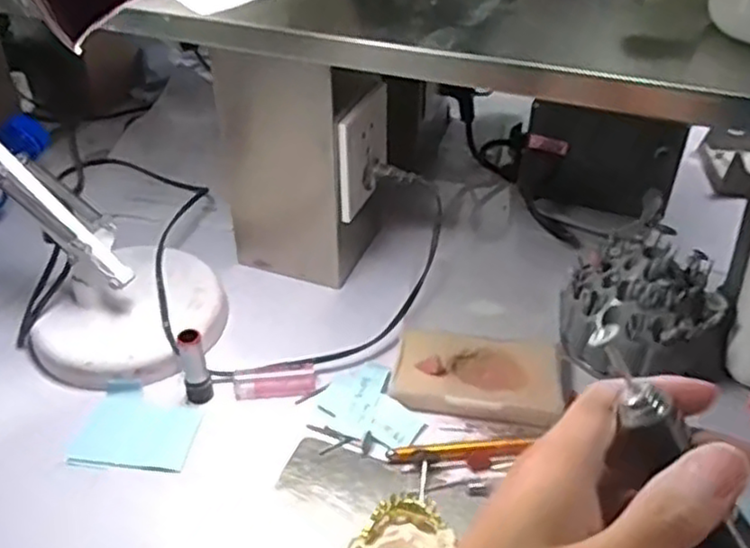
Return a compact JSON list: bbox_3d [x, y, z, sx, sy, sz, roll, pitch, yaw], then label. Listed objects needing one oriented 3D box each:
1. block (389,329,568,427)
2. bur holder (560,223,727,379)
[{"bbox_3d":[0.076,0.072,0.508,0.120,0.016,0.068,4,39,5],"label":"block"},{"bbox_3d":[0.194,0.023,0.518,0.103,0.089,0.080,8,39,9],"label":"bur holder"}]

